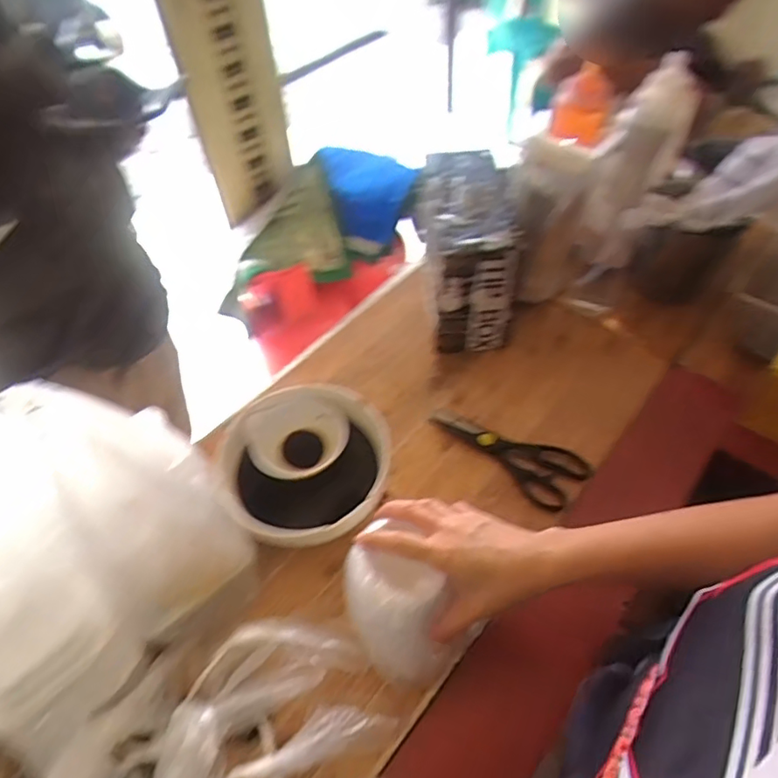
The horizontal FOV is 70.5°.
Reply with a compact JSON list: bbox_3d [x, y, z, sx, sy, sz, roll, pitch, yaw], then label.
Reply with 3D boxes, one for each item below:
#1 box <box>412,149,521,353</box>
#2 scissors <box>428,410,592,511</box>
[{"bbox_3d":[0.109,-0.194,0.787,0.113,0.181,0.232,-5,52,-2],"label":"box"},{"bbox_3d":[0.143,0.069,0.674,0.190,0.006,0.080,32,59,24],"label":"scissors"}]

